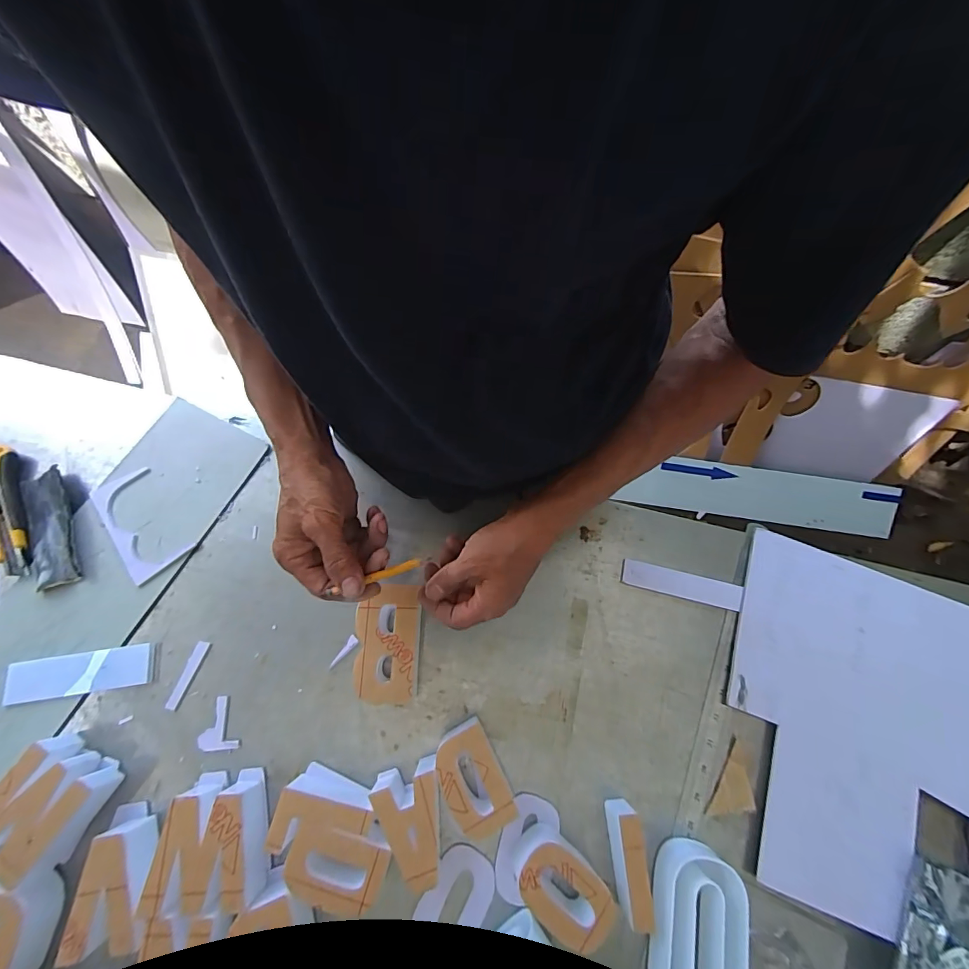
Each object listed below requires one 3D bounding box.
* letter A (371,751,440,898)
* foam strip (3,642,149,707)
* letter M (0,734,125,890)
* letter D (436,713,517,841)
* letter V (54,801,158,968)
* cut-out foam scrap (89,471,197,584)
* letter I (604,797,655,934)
[{"bbox_3d":[-0.063,0.303,0.400,0.056,0.043,0.083,-17,72,-8],"label":"letter A"},{"bbox_3d":[-0.406,0.189,0.445,0.129,0.008,0.039,-8,71,-5],"label":"foam strip"},{"bbox_3d":[-0.390,0.280,0.392,0.077,0.045,0.084,30,72,9],"label":"letter M"},{"bbox_3d":[-0.011,0.270,0.413,0.054,0.044,0.078,-25,73,-10],"label":"letter D"},{"bbox_3d":[-0.309,0.332,0.376,0.071,0.042,0.093,-4,71,-3],"label":"letter V"},{"bbox_3d":[-0.388,0.040,0.496,0.066,0.008,0.133,-39,76,-14],"label":"cut-out foam scrap"},{"bbox_3d":[0.128,0.335,0.395,0.021,0.042,0.081,-2,71,-2],"label":"letter I"}]

